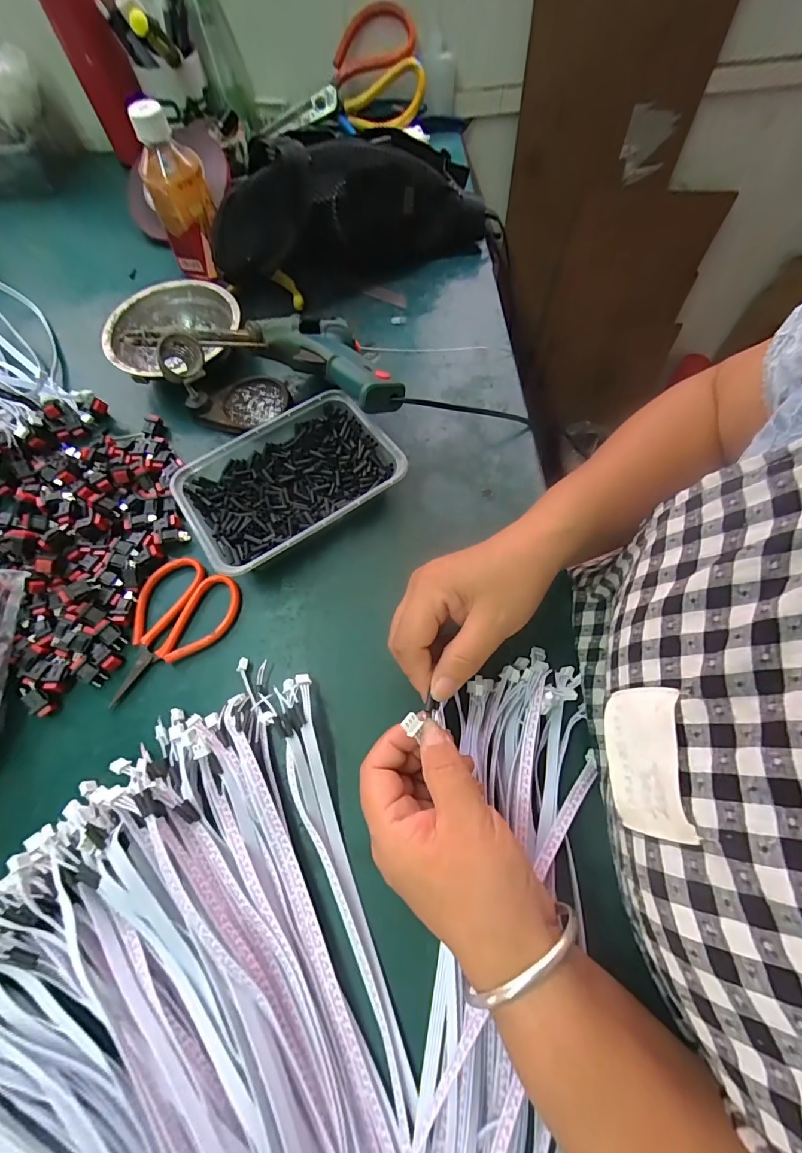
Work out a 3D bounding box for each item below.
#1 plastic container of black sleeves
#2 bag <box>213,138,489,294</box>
[{"bbox_3d":[-0.089,-0.075,0.355,0.161,0.037,0.113,-33,67,-12],"label":"plastic container of black sleeves"},{"bbox_3d":[-0.048,-0.363,0.439,0.279,0.103,0.065,-16,65,-5],"label":"bag"}]

